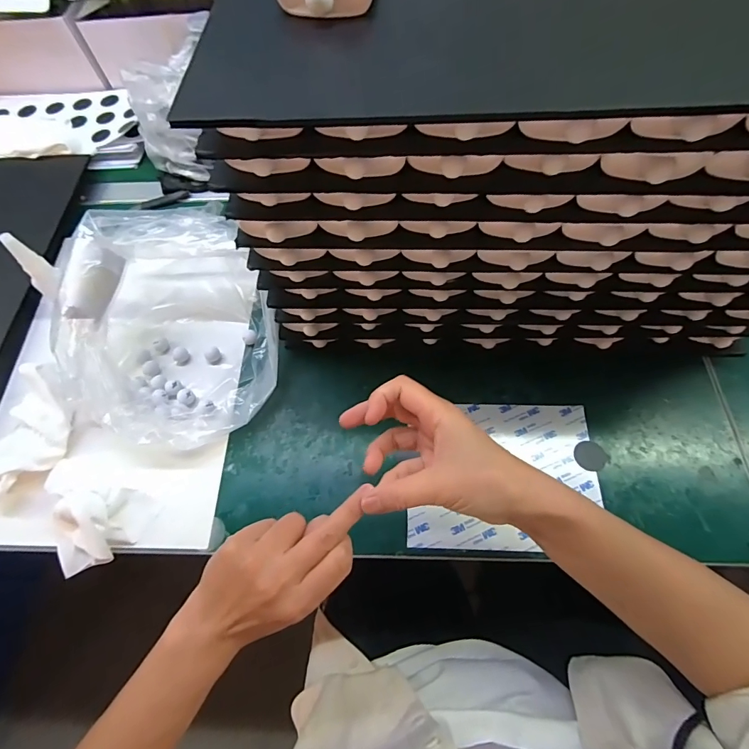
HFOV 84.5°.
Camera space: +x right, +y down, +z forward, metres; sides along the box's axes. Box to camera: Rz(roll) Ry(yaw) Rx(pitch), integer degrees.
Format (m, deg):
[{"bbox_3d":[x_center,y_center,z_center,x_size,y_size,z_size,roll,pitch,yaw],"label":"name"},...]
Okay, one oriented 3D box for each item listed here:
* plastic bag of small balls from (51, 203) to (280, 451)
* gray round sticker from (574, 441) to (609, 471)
[{"bbox_3d":[-0.206,-0.066,0.409,0.183,0.114,0.258,-19,65,-6],"label":"plastic bag of small balls"},{"bbox_3d":[0.205,0.077,0.390,0.028,0.004,0.028,-1,63,2],"label":"gray round sticker"}]

